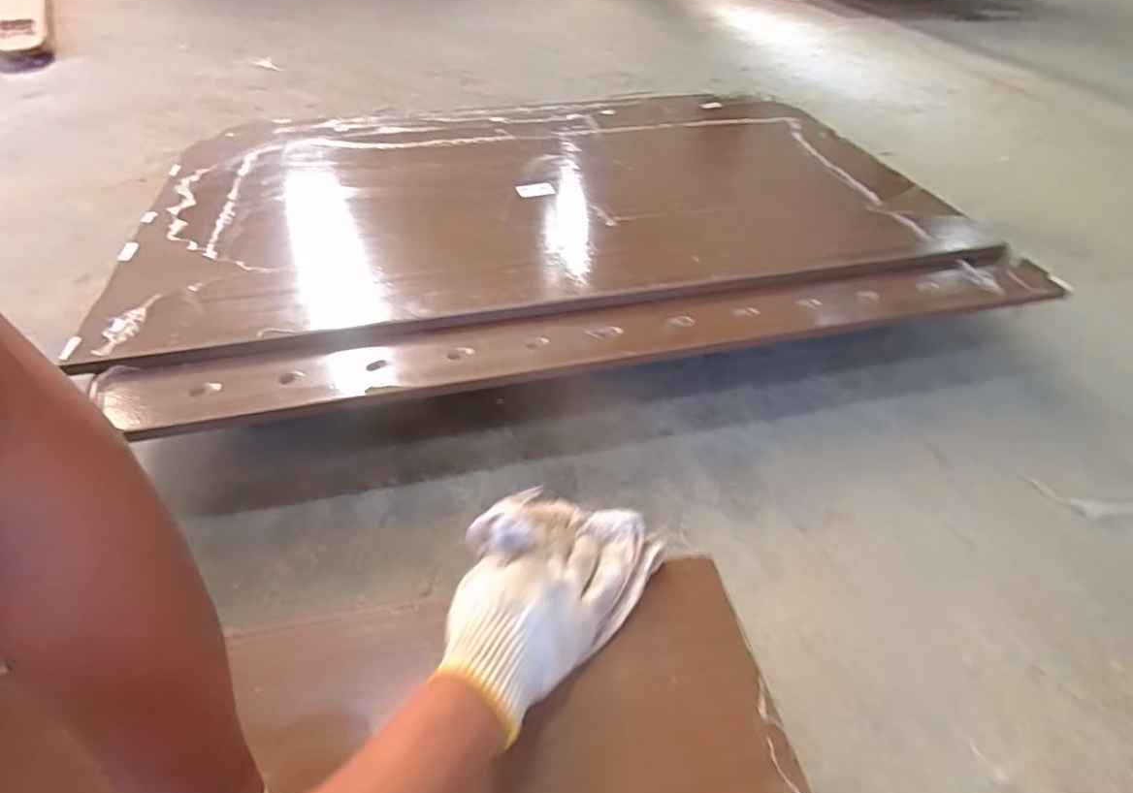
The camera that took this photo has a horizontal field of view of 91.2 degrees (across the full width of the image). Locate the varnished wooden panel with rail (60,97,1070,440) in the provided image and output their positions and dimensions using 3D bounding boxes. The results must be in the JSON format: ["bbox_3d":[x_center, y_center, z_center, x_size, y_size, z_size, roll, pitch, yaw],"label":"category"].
[{"bbox_3d":[-0.019,-0.355,0.997,1.286,0.042,0.871,-9,47,-10],"label":"varnished wooden panel with rail"}]

